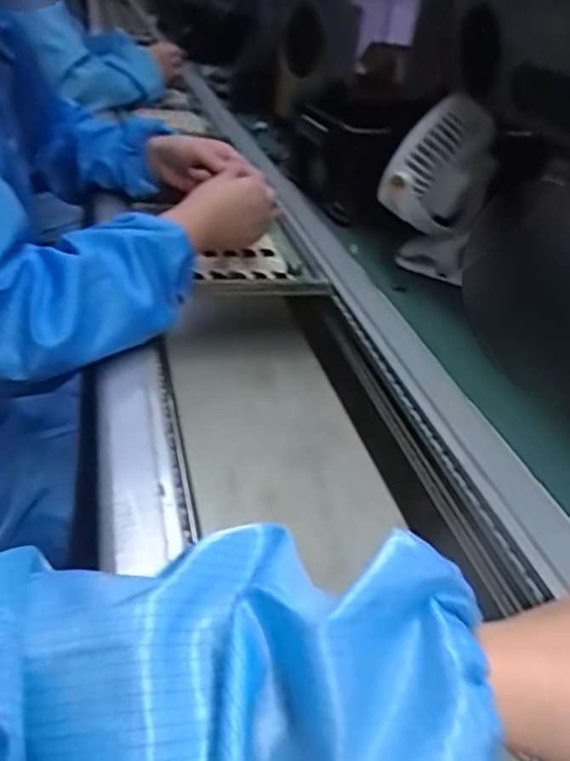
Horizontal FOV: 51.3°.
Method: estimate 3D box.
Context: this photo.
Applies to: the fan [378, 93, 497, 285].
[{"bbox_3d":[0.174,-0.220,0.690,0.113,0.184,0.113,17,33,14],"label":"fan"}]

